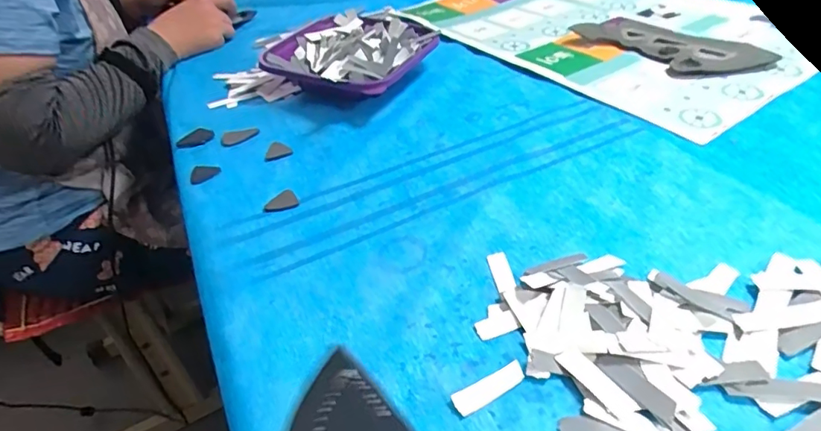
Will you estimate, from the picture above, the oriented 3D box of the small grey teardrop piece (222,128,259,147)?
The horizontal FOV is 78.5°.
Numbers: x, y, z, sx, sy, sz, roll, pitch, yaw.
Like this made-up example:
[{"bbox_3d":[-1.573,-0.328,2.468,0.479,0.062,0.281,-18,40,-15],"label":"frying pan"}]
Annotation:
[{"bbox_3d":[-0.170,-0.080,0.500,0.036,0.007,0.024,-23,43,-19],"label":"small grey teardrop piece"}]

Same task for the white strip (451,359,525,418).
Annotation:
[{"bbox_3d":[0.046,0.099,0.291,0.046,0.004,0.014,-22,43,-19],"label":"white strip"}]

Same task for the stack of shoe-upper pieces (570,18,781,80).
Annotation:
[{"bbox_3d":[0.279,-0.182,0.543,0.195,0.016,0.091,23,52,27],"label":"stack of shoe-upper pieces"}]

